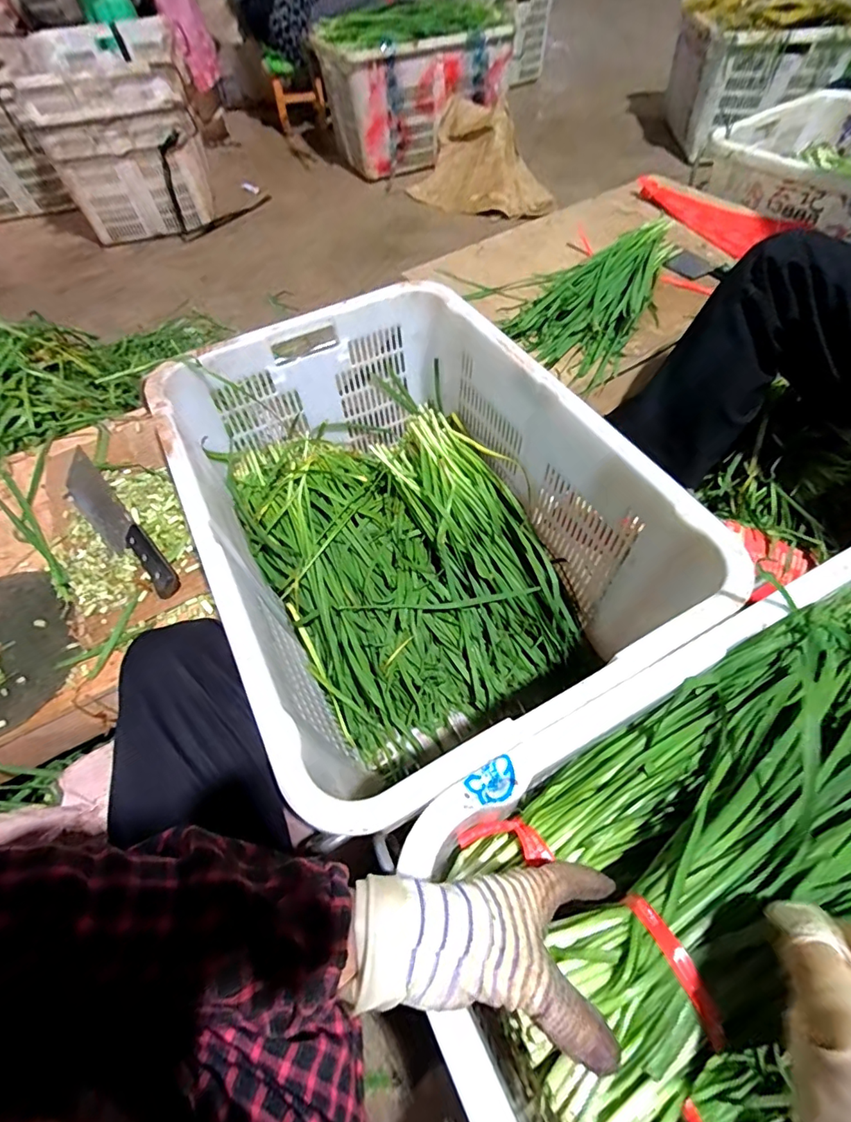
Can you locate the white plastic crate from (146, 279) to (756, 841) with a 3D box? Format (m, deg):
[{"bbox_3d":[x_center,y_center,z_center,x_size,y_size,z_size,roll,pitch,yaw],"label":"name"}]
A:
[{"bbox_3d":[-0.027,-0.032,0.689,0.463,0.326,0.655,-26,59,-14],"label":"white plastic crate"}]

